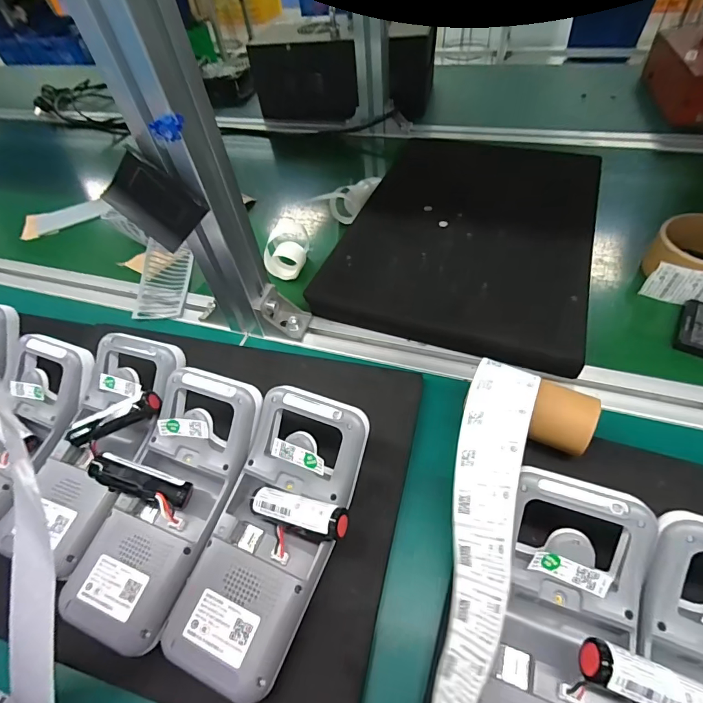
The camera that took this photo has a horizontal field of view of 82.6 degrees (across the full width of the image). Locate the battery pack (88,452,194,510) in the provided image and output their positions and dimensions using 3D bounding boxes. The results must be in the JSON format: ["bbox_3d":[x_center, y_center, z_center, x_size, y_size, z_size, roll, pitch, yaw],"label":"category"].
[{"bbox_3d":[-0.143,0.089,0.272,0.066,0.016,0.020,23,48,-9],"label":"battery pack"}]

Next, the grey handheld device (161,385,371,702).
[{"bbox_3d":[-0.047,0.110,0.254,0.078,0.031,0.167,16,70,18],"label":"grey handheld device"}]

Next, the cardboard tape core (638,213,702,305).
[{"bbox_3d":[0.334,-0.087,0.384,0.083,0.043,0.089,31,61,27],"label":"cardboard tape core"}]

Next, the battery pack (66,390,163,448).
[{"bbox_3d":[-0.177,0.050,0.296,0.070,0.015,0.019,-23,48,3],"label":"battery pack"}]

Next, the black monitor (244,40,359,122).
[{"bbox_3d":[-0.080,-0.460,0.693,0.178,0.111,0.023,8,53,13],"label":"black monitor"}]

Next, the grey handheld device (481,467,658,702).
[{"bbox_3d":[0.105,0.151,0.202,0.070,0.029,0.164,17,70,19],"label":"grey handheld device"}]

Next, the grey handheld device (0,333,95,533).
[{"bbox_3d":[-0.270,0.070,0.312,0.083,0.029,0.167,15,69,17],"label":"grey handheld device"}]

